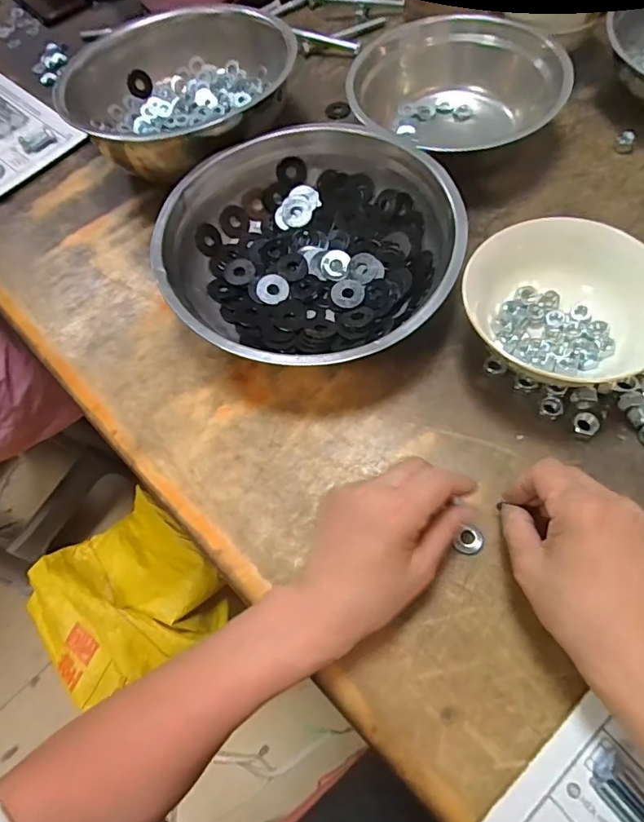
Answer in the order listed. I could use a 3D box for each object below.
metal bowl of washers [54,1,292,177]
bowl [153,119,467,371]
[{"bbox_3d":[-0.151,-0.363,0.570,0.235,0.120,0.211,-6,62,6],"label":"metal bowl of washers"},{"bbox_3d":[-0.013,-0.136,0.443,0.240,0.096,0.243,-4,62,7],"label":"bowl"}]

